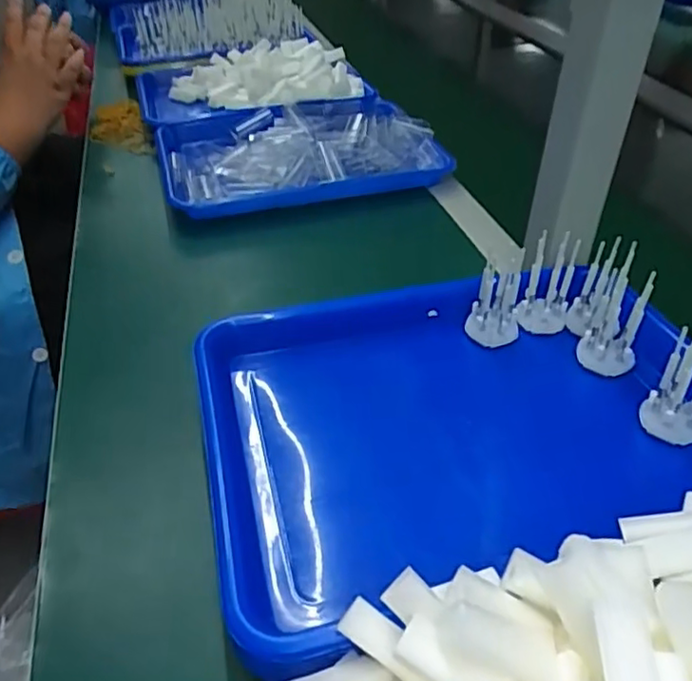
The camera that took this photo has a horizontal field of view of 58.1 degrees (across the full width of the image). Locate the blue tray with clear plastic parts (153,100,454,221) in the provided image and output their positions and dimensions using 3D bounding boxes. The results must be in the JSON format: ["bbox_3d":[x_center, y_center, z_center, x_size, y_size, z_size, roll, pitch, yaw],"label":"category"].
[{"bbox_3d":[-0.064,-0.240,0.763,0.320,0.041,0.245,-11,41,-14],"label":"blue tray with clear plastic parts"}]

